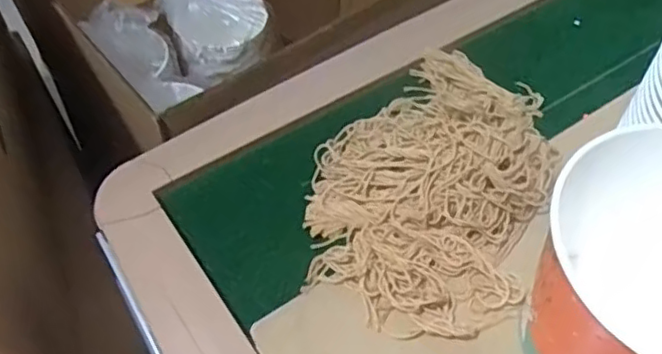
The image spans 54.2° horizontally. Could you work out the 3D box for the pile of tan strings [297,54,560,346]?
[{"bbox_3d":[0.083,-0.010,0.509,0.172,0.058,0.262,20,55,12],"label":"pile of tan strings"}]

